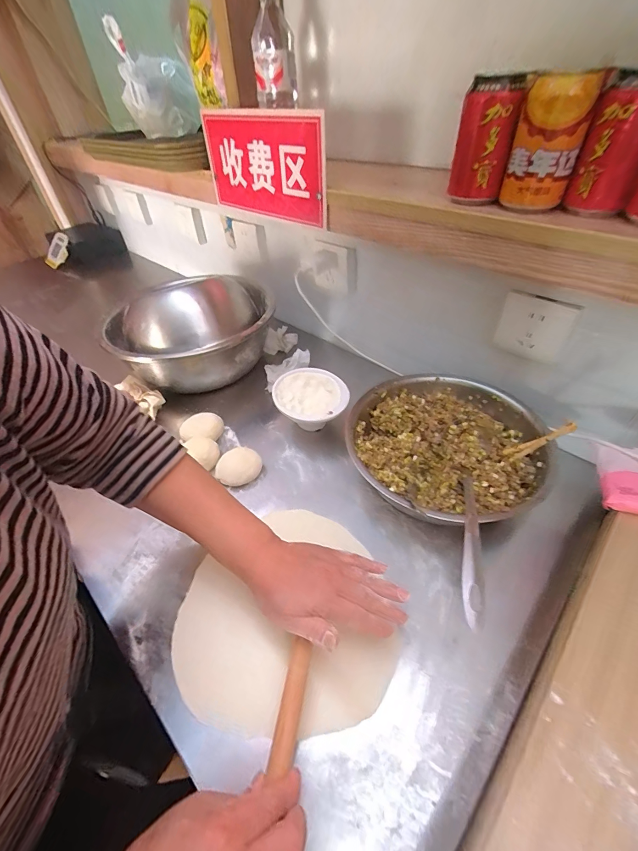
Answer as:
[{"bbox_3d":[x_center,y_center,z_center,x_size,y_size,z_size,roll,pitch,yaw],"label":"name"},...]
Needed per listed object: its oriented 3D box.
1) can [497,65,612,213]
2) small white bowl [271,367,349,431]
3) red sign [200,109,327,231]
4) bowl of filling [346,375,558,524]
[{"bbox_3d":[0.236,-0.291,0.374,0.065,0.103,0.057,16,49,20],"label":"can"},{"bbox_3d":[-0.014,-0.032,0.600,0.119,0.072,0.132,1,46,6],"label":"small white bowl"},{"bbox_3d":[-0.095,-0.429,0.603,0.297,0.150,0.015,33,56,31],"label":"red sign"},{"bbox_3d":[0.172,0.022,0.493,0.254,0.079,0.255,-2,45,2],"label":"bowl of filling"}]

